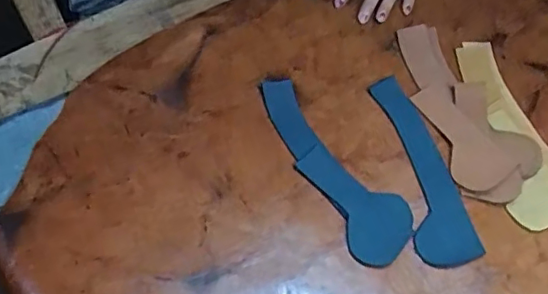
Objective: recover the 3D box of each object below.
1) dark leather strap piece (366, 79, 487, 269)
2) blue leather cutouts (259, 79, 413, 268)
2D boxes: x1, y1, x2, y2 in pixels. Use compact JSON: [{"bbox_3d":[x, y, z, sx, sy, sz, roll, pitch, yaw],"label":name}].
[{"bbox_3d":[0.141,0.019,0.562,0.056,0.006,0.202,-11,62,-10],"label":"dark leather strap piece"},{"bbox_3d":[0.057,0.014,0.557,0.065,0.004,0.216,-26,65,-17],"label":"blue leather cutouts"}]

